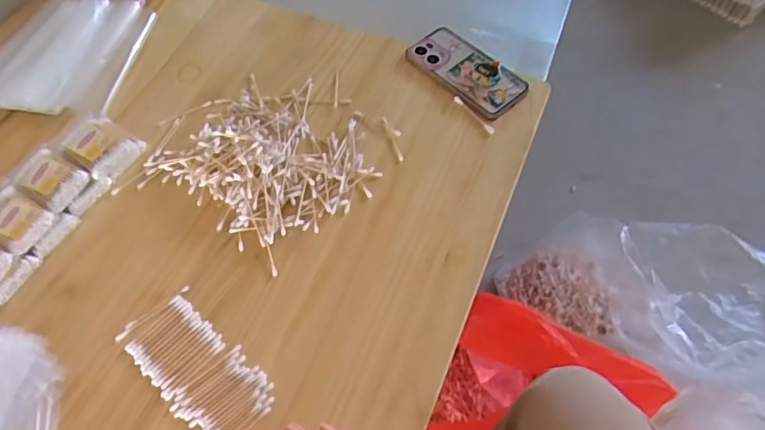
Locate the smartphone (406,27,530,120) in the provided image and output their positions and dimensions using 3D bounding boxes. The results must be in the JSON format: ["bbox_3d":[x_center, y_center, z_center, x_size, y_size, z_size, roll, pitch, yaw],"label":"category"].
[{"bbox_3d":[0.111,-0.191,0.703,0.078,0.022,0.158,-38,67,-19],"label":"smartphone"}]

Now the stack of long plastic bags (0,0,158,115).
[{"bbox_3d":[-0.435,-0.221,0.732,0.200,0.035,0.205,6,61,4],"label":"stack of long plastic bags"}]

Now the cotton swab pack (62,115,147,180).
[{"bbox_3d":[-0.331,-0.082,0.639,0.081,0.034,0.071,29,65,16],"label":"cotton swab pack"}]

